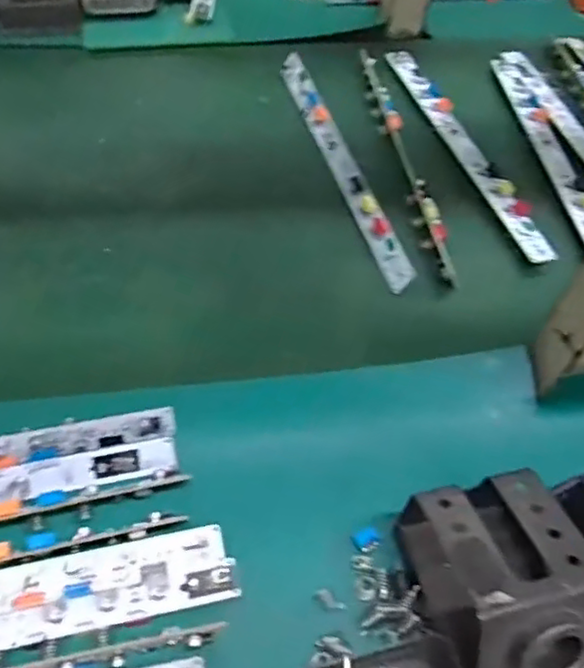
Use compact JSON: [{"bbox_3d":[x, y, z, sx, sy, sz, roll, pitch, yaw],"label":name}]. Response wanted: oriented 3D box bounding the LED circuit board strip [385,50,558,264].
[{"bbox_3d":[0.151,-0.169,0.580,0.027,0.008,0.287,-13,56,-15],"label":"LED circuit board strip"}]

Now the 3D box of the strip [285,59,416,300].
[{"bbox_3d":[0.040,-0.148,0.550,0.017,0.016,0.280,-11,55,-14],"label":"strip"}]

